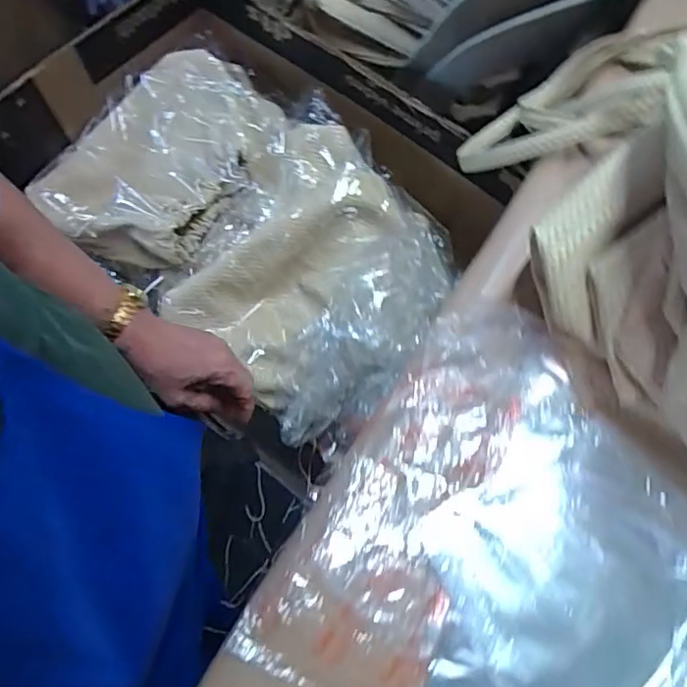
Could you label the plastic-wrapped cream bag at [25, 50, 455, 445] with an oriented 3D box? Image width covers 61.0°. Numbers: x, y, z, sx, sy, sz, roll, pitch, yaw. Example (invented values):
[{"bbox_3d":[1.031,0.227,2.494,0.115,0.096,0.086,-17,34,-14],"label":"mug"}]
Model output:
[{"bbox_3d":[-0.100,-0.152,0.686,0.294,0.100,0.476,-42,76,-15],"label":"plastic-wrapped cream bag"}]

